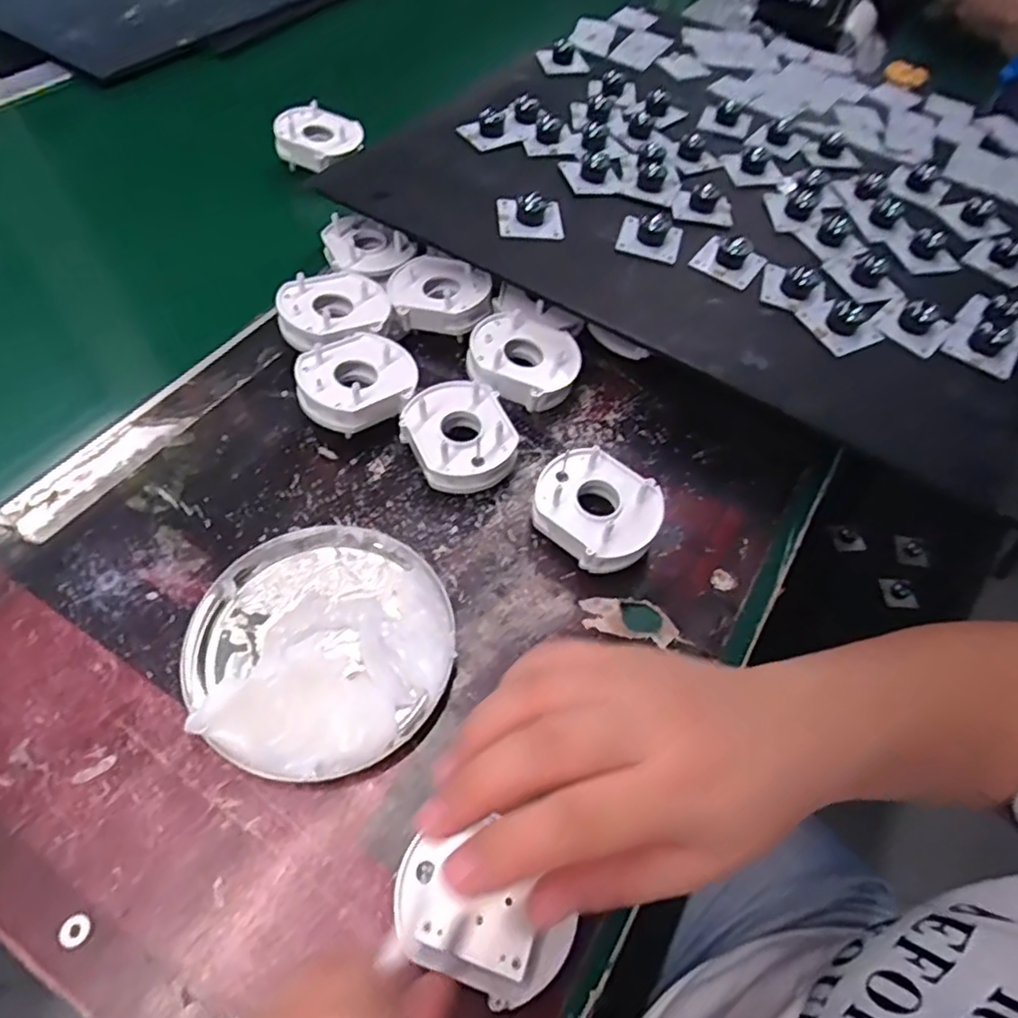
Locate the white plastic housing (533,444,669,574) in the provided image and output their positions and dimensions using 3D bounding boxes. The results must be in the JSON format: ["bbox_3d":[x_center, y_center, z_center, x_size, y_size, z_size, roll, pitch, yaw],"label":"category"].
[{"bbox_3d":[0.049,0.002,0.369,0.072,0.032,0.062,40,61,20],"label":"white plastic housing"}]

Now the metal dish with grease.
[{"bbox_3d":[-0.093,0.063,0.320,0.124,0.026,0.125,2,56,-4],"label":"metal dish with grease"}]

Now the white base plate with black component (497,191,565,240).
[{"bbox_3d":[0.015,-0.208,0.451,0.045,0.018,0.042,-1,56,-6],"label":"white base plate with black component"}]

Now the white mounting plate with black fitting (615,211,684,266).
[{"bbox_3d":[0.102,-0.198,0.454,0.042,0.020,0.050,17,56,6],"label":"white mounting plate with black fitting"}]

